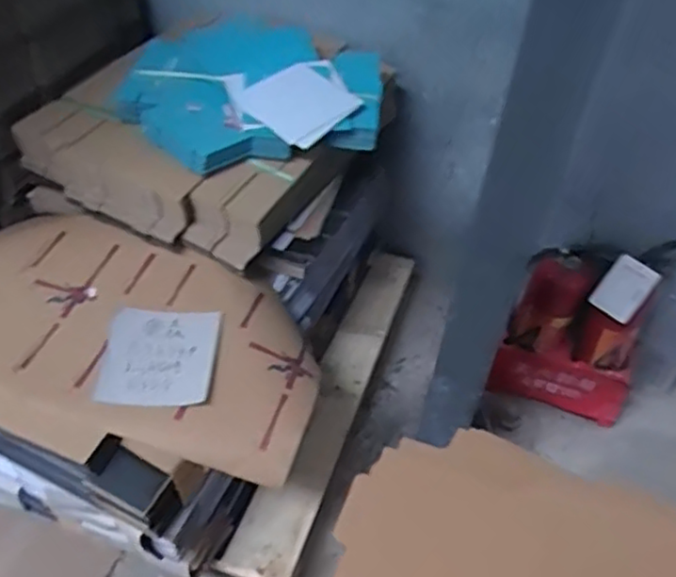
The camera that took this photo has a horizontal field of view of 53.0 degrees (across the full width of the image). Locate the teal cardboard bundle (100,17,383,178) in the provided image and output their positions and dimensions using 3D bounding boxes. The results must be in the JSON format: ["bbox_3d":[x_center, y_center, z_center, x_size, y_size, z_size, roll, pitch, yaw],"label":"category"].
[{"bbox_3d":[-0.174,-0.422,1.418,0.522,0.087,0.575,6,46,1],"label":"teal cardboard bundle"}]

